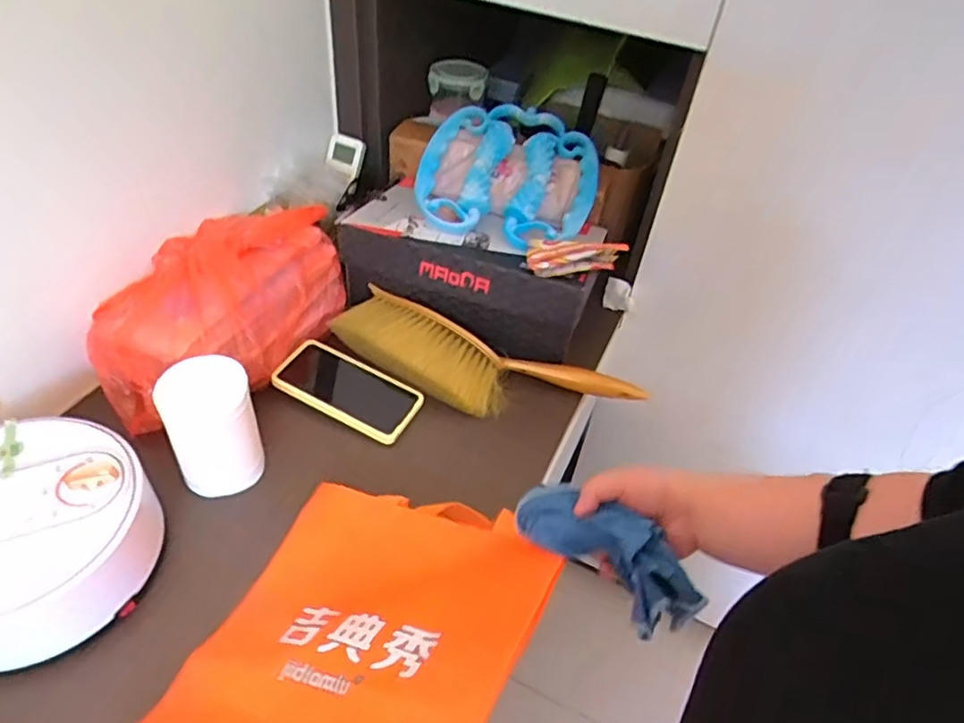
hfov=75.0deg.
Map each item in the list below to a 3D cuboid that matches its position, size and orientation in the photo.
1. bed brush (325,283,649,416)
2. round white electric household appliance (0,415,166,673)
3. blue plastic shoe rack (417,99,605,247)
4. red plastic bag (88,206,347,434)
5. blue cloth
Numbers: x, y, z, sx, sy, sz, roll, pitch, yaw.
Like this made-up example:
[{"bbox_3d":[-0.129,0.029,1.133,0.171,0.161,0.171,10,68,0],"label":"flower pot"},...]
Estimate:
[{"bbox_3d":[0.002,0.006,0.782,0.389,0.058,0.109,16,45,9],"label":"bed brush"},{"bbox_3d":[-0.395,0.149,0.541,0.196,0.085,0.193,4,44,-3],"label":"round white electric household appliance"},{"bbox_3d":[0.035,-0.244,0.852,0.230,0.066,0.225,20,66,5],"label":"blue plastic shoe rack"},{"bbox_3d":[-0.307,-0.070,0.741,0.177,0.127,0.305,21,46,15],"label":"red plastic bag"},{"bbox_3d":[0.100,0.155,0.509,0.154,0.062,0.053,30,48,21],"label":"blue cloth"}]

